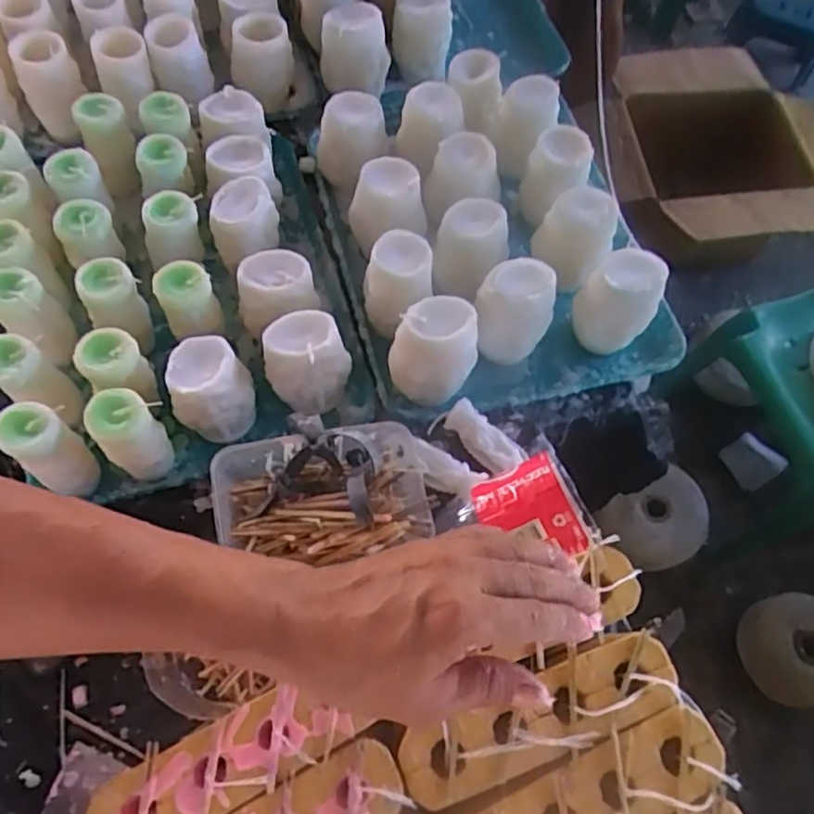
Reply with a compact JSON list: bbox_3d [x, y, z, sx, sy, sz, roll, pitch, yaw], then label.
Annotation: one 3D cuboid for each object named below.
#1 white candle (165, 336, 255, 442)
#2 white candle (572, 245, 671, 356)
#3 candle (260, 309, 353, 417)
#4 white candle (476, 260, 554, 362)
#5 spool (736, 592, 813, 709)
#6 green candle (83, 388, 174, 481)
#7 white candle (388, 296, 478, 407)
[{"bbox_3d":[-0.191,-0.014,0.665,0.070,0.112,0.067,-4,66,-5],"label":"white candle"},{"bbox_3d":[0.222,-0.108,0.713,0.074,0.114,0.076,1,65,-2],"label":"white candle"},{"bbox_3d":[-0.102,-0.043,0.676,0.077,0.102,0.069,-40,73,-19],"label":"candle"},{"bbox_3d":[0.108,-0.098,0.691,0.073,0.100,0.069,1,65,-2],"label":"white candle"},{"bbox_3d":[0.755,0.471,1.296,0.193,0.081,0.199,1,65,-2],"label":"spool"},{"bbox_3d":[-0.257,0.029,0.629,0.057,0.105,0.052,6,65,0],"label":"green candle"},{"bbox_3d":[0.027,-0.053,0.666,0.067,0.103,0.070,1,65,-2],"label":"white candle"}]

